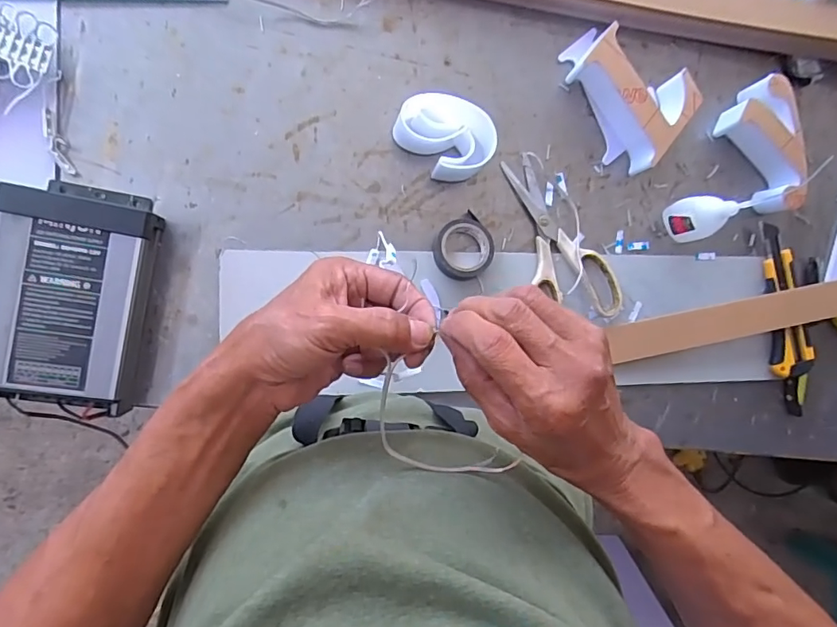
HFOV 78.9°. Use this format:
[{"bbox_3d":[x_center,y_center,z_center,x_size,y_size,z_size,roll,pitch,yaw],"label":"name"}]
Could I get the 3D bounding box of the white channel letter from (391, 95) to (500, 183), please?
[{"bbox_3d":[0.028,-0.169,0.490,0.067,0.047,0.086,-40,95,-8],"label":"white channel letter"}]

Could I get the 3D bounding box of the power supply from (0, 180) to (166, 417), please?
[{"bbox_3d":[-0.292,-0.017,0.432,0.110,0.052,0.187,7,88,-9],"label":"power supply"}]

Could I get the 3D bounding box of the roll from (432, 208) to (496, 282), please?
[{"bbox_3d":[0.045,-0.064,0.504,0.058,0.026,0.059,0,89,-9],"label":"roll"}]

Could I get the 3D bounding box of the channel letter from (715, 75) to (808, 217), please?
[{"bbox_3d":[0.375,-0.178,0.552,0.064,0.048,0.137,-20,93,-9],"label":"channel letter"}]

